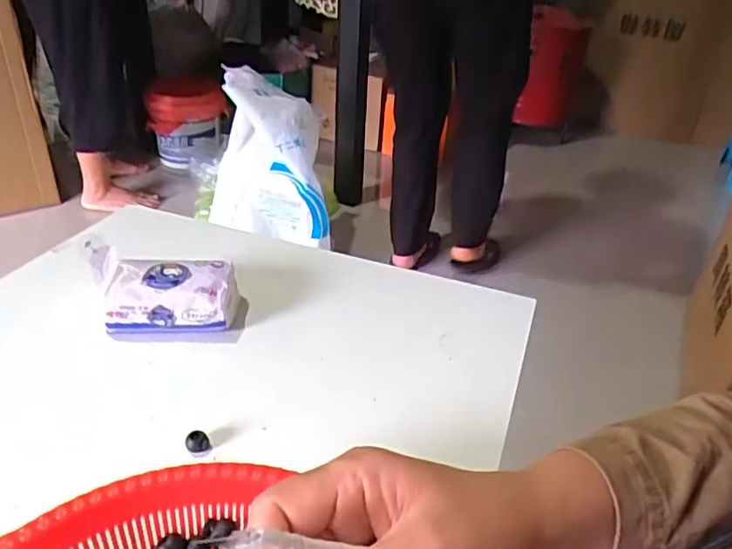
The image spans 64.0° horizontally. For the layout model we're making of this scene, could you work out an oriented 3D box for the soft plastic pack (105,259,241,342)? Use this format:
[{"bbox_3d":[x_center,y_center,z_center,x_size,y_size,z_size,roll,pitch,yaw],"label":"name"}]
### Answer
[{"bbox_3d":[-0.175,0.019,0.540,0.109,0.050,0.071,1,32,-4],"label":"soft plastic pack"}]

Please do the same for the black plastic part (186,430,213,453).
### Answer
[{"bbox_3d":[-0.122,0.123,0.425,0.015,0.014,0.012,16,34,19],"label":"black plastic part"}]

